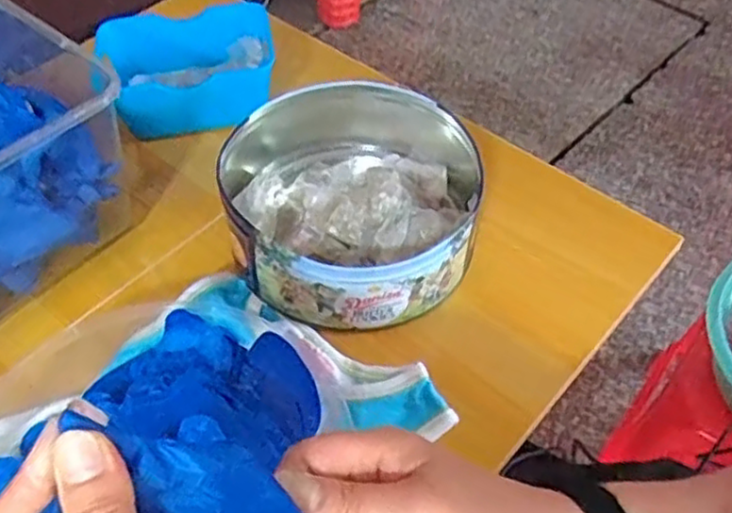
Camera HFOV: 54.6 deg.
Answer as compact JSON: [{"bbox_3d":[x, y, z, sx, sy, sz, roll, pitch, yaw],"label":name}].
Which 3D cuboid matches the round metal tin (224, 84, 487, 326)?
[{"bbox_3d":[-0.011,-0.057,0.550,0.191,0.068,0.222,-9,52,-7],"label":"round metal tin"}]

